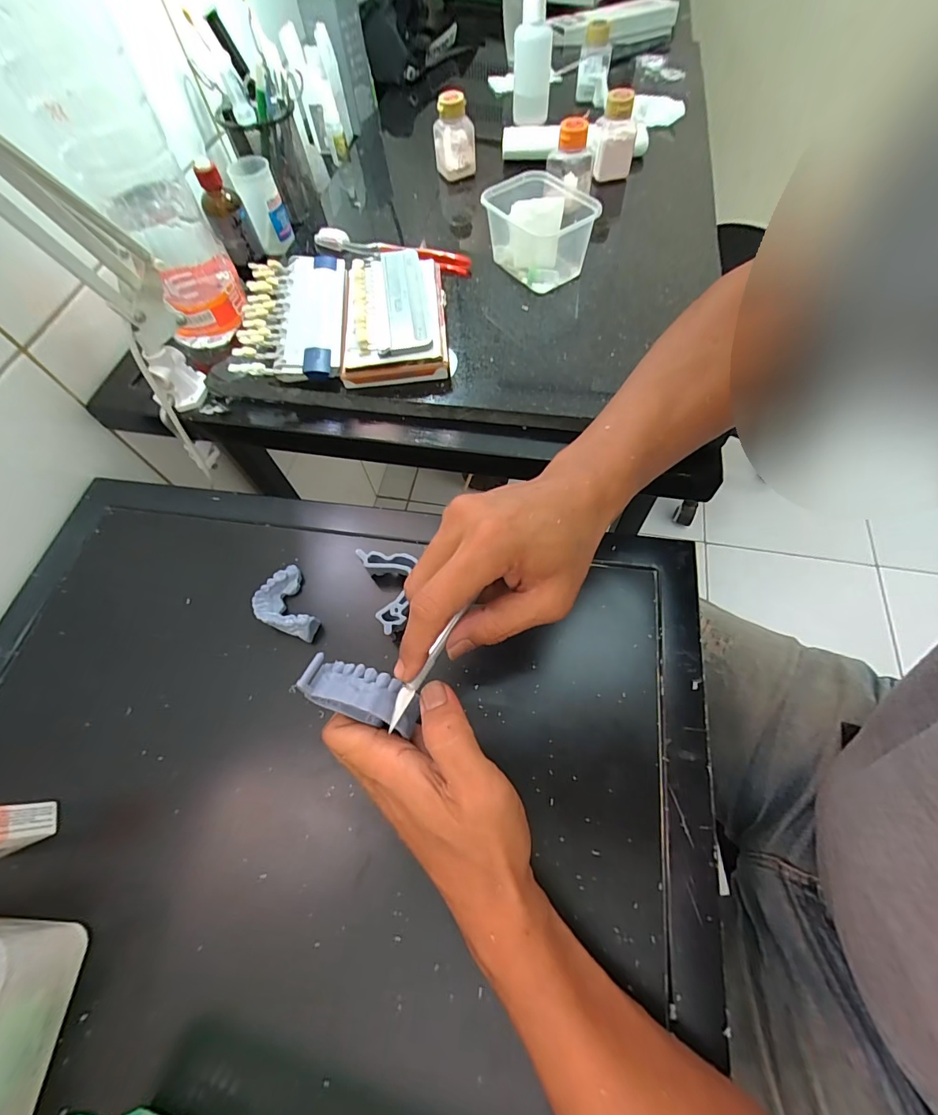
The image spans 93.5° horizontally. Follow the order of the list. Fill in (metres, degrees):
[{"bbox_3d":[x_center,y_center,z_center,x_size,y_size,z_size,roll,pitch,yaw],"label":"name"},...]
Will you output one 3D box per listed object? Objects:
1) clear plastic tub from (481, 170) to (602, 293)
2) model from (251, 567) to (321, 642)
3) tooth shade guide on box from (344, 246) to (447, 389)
[{"bbox_3d":[0.072,-0.323,0.439,0.082,0.061,0.102,-39,67,-15],"label":"clear plastic tub"},{"bbox_3d":[-0.155,0.043,0.372,0.041,0.020,0.067,-26,64,-10],"label":"model"},{"bbox_3d":[-0.072,-0.234,0.422,0.095,0.031,0.160,-6,63,1],"label":"tooth shade guide on box"}]

